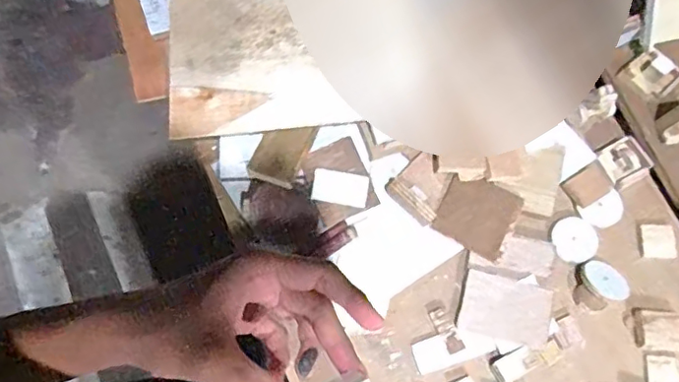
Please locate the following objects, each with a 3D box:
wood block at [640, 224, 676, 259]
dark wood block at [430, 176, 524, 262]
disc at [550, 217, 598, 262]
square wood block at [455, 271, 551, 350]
[{"bbox_3d":[0.402,0.063,0.717,0.043,0.010,0.040,4,72,1],"label":"wood block"},{"bbox_3d":[0.168,0.030,0.697,0.086,0.008,0.083,26,93,8],"label":"dark wood block"},{"bbox_3d":[0.294,0.061,0.715,0.058,0.005,0.055,-28,74,-9],"label":"disc"},{"bbox_3d":[0.197,0.142,0.679,0.102,0.006,0.069,15,73,4],"label":"square wood block"}]

